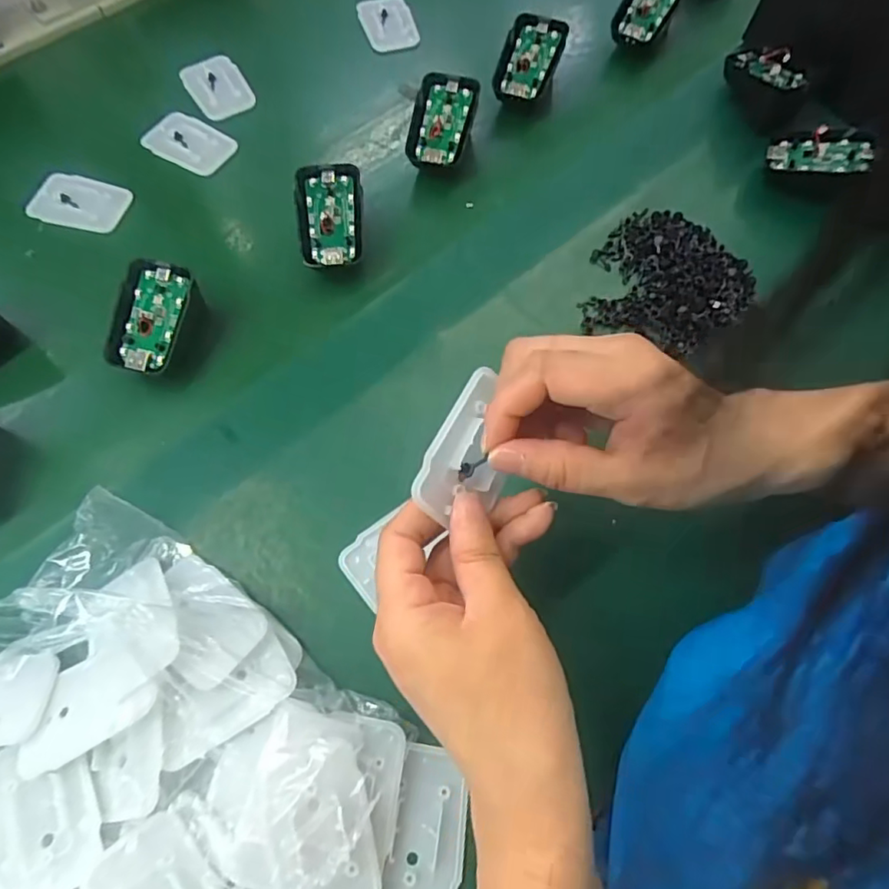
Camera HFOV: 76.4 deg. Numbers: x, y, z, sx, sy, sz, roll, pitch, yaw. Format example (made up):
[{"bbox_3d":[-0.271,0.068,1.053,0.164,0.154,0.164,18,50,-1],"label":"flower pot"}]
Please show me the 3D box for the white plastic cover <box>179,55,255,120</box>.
[{"bbox_3d":[-0.185,-0.293,0.462,0.044,0.010,0.067,-32,71,-10],"label":"white plastic cover"}]

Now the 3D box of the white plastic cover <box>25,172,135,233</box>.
[{"bbox_3d":[-0.269,-0.178,0.416,0.070,0.008,0.043,15,70,8],"label":"white plastic cover"}]

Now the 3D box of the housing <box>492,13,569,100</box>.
[{"bbox_3d":[0.066,-0.302,0.442,0.042,0.011,0.070,20,88,4],"label":"housing"}]

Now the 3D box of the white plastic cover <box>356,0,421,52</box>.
[{"bbox_3d":[-0.048,-0.372,0.497,0.044,0.012,0.064,-19,69,-5],"label":"white plastic cover"}]

